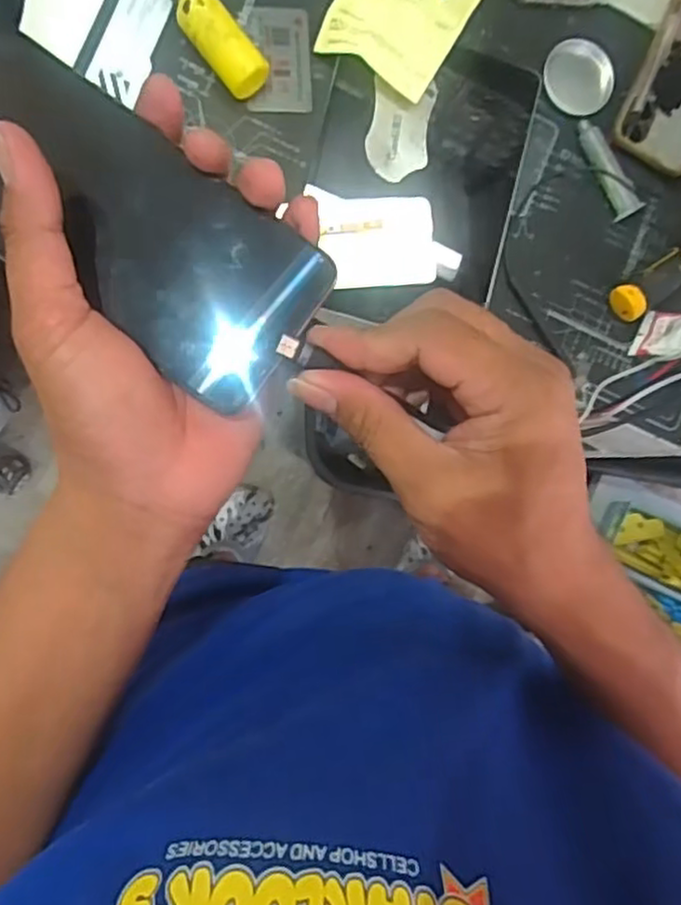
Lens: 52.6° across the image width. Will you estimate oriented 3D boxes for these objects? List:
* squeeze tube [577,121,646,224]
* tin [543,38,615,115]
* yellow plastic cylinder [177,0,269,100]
[{"bbox_3d":[0.236,-0.251,0.609,0.023,0.020,0.090,-31,94,-8],"label":"squeeze tube"},{"bbox_3d":[0.212,-0.334,0.613,0.065,0.009,0.059,7,89,-9],"label":"tin"},{"bbox_3d":[-0.095,-0.322,0.547,0.034,0.038,0.082,-42,96,-7],"label":"yellow plastic cylinder"}]

